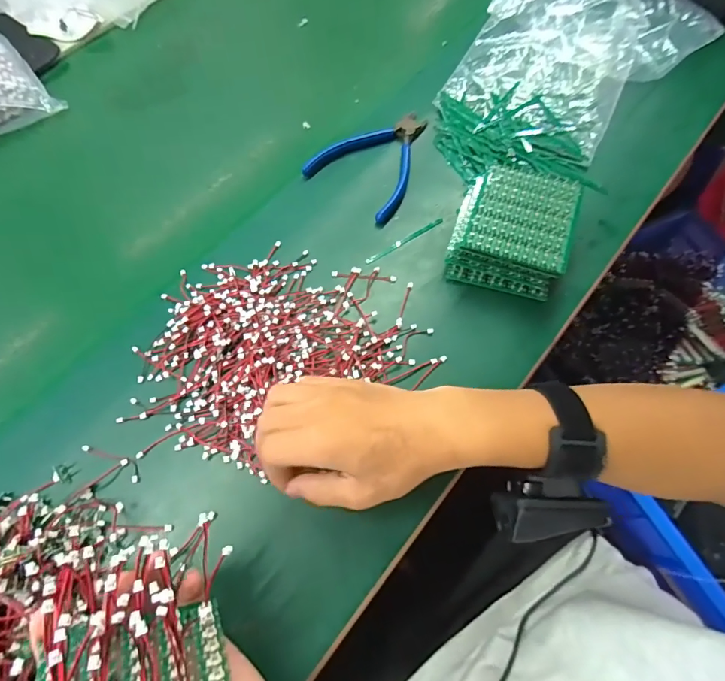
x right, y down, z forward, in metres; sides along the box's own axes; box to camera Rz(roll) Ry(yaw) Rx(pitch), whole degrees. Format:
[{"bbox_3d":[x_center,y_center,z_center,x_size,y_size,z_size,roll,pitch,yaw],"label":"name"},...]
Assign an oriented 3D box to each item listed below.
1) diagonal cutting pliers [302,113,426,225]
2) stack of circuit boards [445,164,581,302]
[{"bbox_3d":[0.010,-0.190,0.451,0.107,0.015,0.141,24,69,13],"label":"diagonal cutting pliers"},{"bbox_3d":[0.129,-0.096,0.381,0.091,0.054,0.092,16,67,9],"label":"stack of circuit boards"}]

